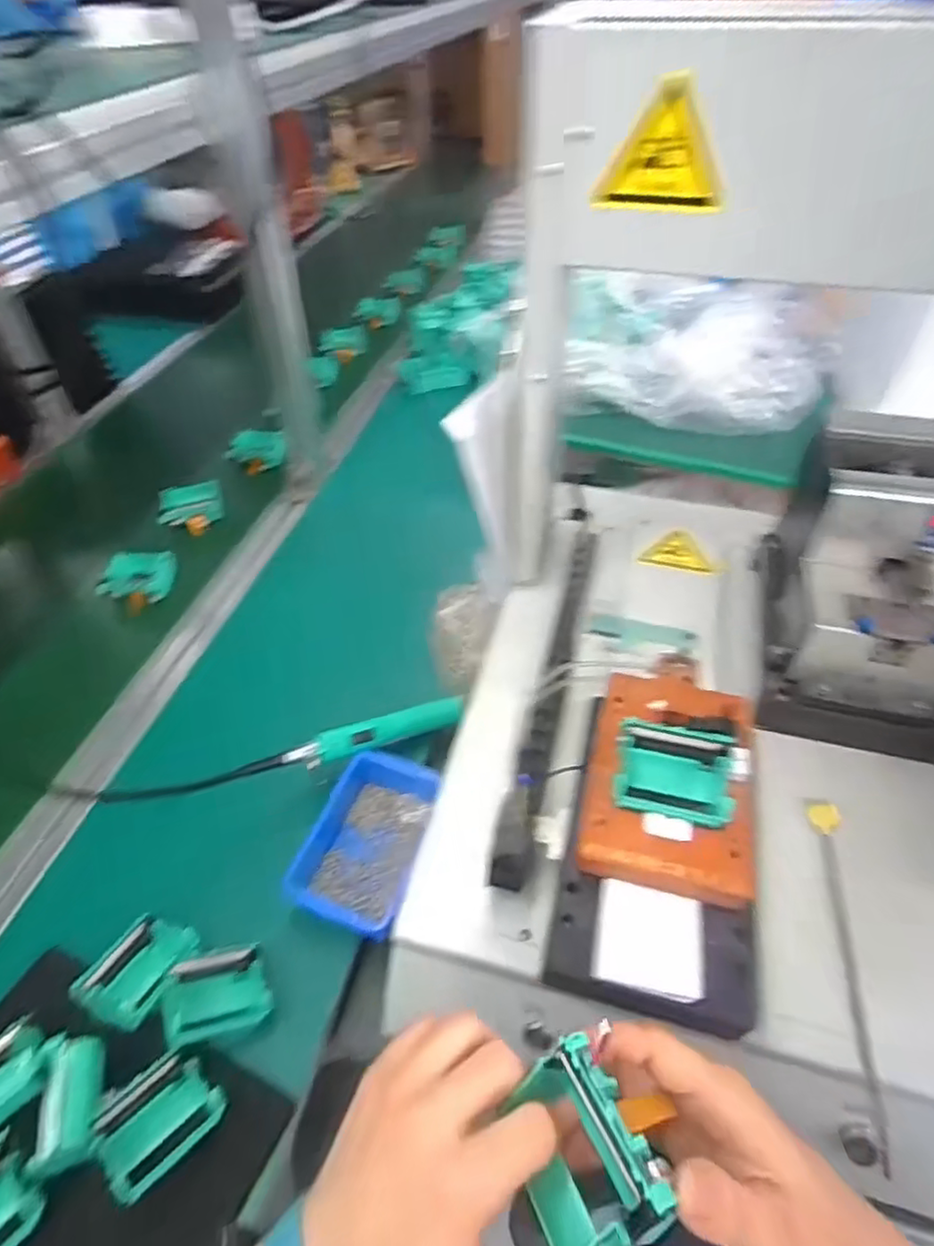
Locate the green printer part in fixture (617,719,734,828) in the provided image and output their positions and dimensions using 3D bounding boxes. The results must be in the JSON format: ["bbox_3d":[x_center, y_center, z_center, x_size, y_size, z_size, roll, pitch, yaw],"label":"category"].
[{"bbox_3d":[0.133,0.096,0.421,0.071,0.019,0.061,12,48,11],"label":"green printer part in fixture"}]

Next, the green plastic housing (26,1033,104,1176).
[{"bbox_3d":[-0.268,0.319,0.437,0.039,0.024,0.075,-13,48,-11],"label":"green plastic housing"}]

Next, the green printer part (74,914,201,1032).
[{"bbox_3d":[-0.256,0.273,0.511,0.060,0.032,0.073,19,28,17],"label":"green printer part"}]

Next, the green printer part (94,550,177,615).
[{"bbox_3d":[-0.428,-0.056,0.834,0.089,0.031,0.086,0,47,0],"label":"green printer part"}]

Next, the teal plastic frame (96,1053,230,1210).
[{"bbox_3d":[-0.209,0.334,0.440,0.060,0.025,0.071,28,36,33],"label":"teal plastic frame"}]

